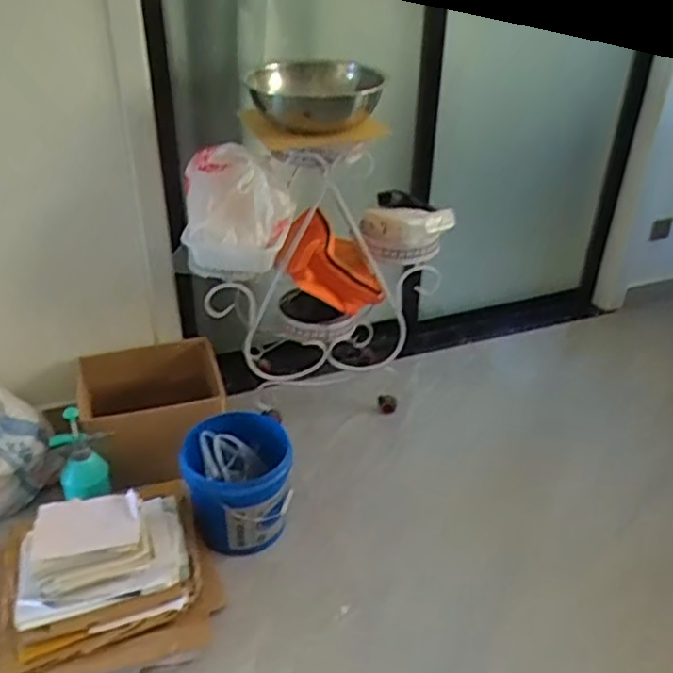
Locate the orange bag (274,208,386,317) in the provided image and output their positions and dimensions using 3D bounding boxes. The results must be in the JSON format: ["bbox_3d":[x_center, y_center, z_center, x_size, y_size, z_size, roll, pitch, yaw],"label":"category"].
[{"bbox_3d":[-0.022,-0.201,1.905,0.290,0.241,0.182,-3,34,-10],"label":"orange bag"}]

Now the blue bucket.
[{"bbox_3d":[-0.244,0.367,1.677,0.245,0.269,0.246,0,33,0],"label":"blue bucket"}]

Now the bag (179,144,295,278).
[{"bbox_3d":[-0.249,-0.315,1.730,0.281,0.303,0.200,-5,34,-13],"label":"bag"}]

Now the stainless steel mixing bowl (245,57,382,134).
[{"bbox_3d":[-0.053,-0.593,1.673,0.328,0.124,0.326,0,33,0],"label":"stainless steel mixing bowl"}]

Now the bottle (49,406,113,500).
[{"bbox_3d":[-0.618,0.289,1.656,0.125,0.244,0.110,-19,39,-30],"label":"bottle"}]

